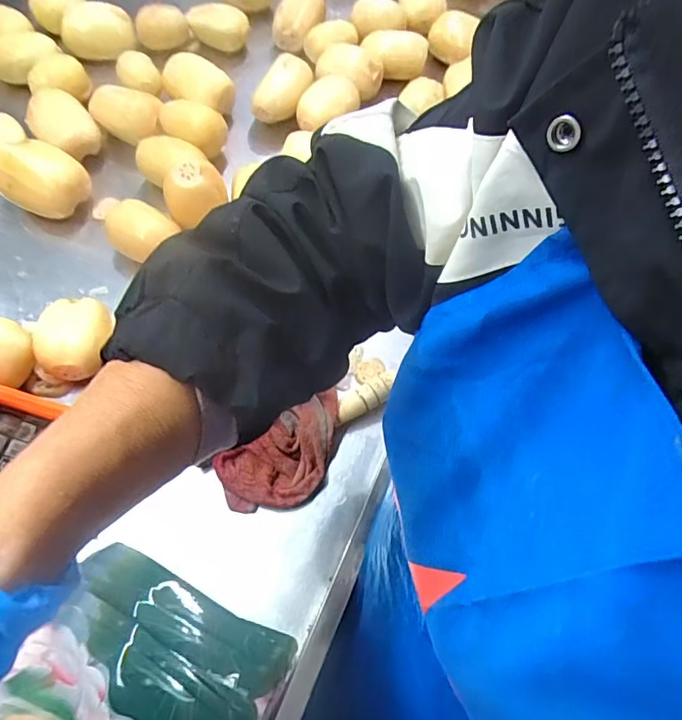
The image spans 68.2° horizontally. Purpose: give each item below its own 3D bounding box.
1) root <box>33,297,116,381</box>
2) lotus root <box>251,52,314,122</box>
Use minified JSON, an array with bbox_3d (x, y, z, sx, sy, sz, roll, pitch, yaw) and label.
[{"bbox_3d":[-0.269,-0.022,0.518,0.066,0.060,0.092,-5,63,-6],"label":"root"},{"bbox_3d":[-0.077,-0.361,0.673,0.047,0.051,0.092,33,66,13],"label":"lotus root"}]

